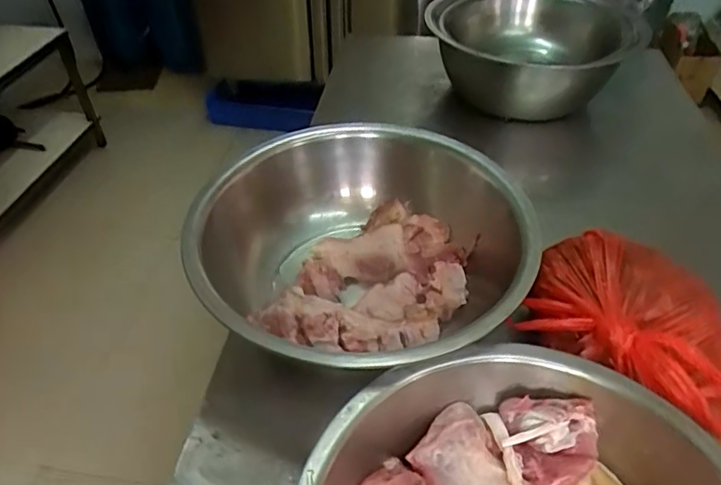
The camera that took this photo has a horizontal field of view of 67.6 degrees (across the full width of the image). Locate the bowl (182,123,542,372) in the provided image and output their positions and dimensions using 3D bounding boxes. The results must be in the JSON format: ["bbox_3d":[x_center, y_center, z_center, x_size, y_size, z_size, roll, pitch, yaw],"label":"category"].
[{"bbox_3d":[-0.002,0.016,0.665,0.353,0.145,0.375,0,42,0],"label":"bowl"}]

